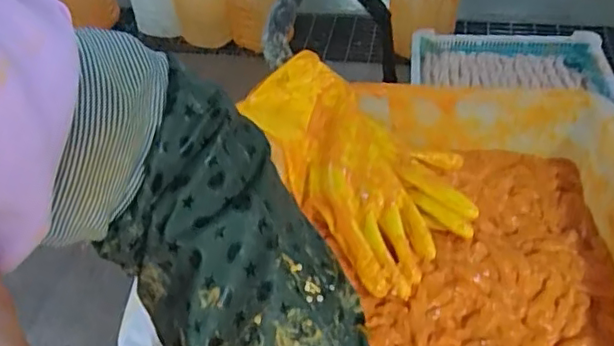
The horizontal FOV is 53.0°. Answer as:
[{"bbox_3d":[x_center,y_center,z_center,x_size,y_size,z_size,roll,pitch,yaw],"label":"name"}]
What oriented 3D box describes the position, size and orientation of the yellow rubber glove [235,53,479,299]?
[{"bbox_3d":[0.074,-0.018,0.710,0.203,0.063,0.323,-20,54,-22],"label":"yellow rubber glove"}]

